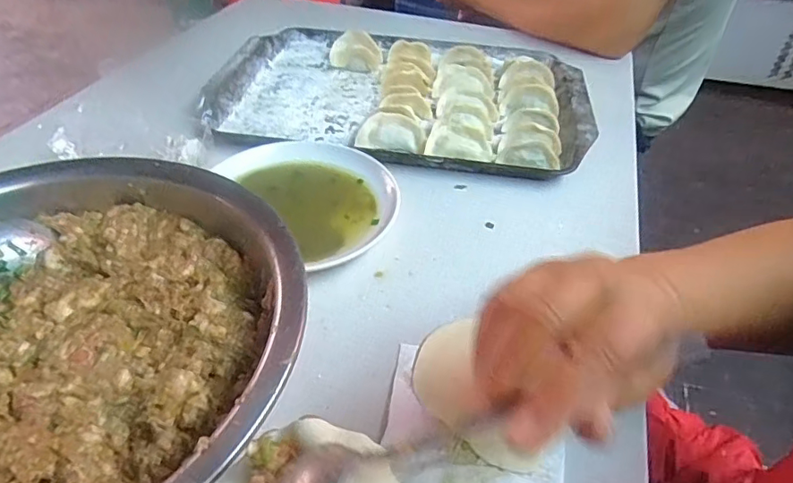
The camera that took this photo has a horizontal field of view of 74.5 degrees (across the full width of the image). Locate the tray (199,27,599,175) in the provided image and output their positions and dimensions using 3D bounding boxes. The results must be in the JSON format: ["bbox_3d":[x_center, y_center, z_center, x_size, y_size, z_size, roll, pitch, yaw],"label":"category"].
[{"bbox_3d":[0.005,-0.182,0.605,0.409,0.031,0.283,6,42,4],"label":"tray"}]

